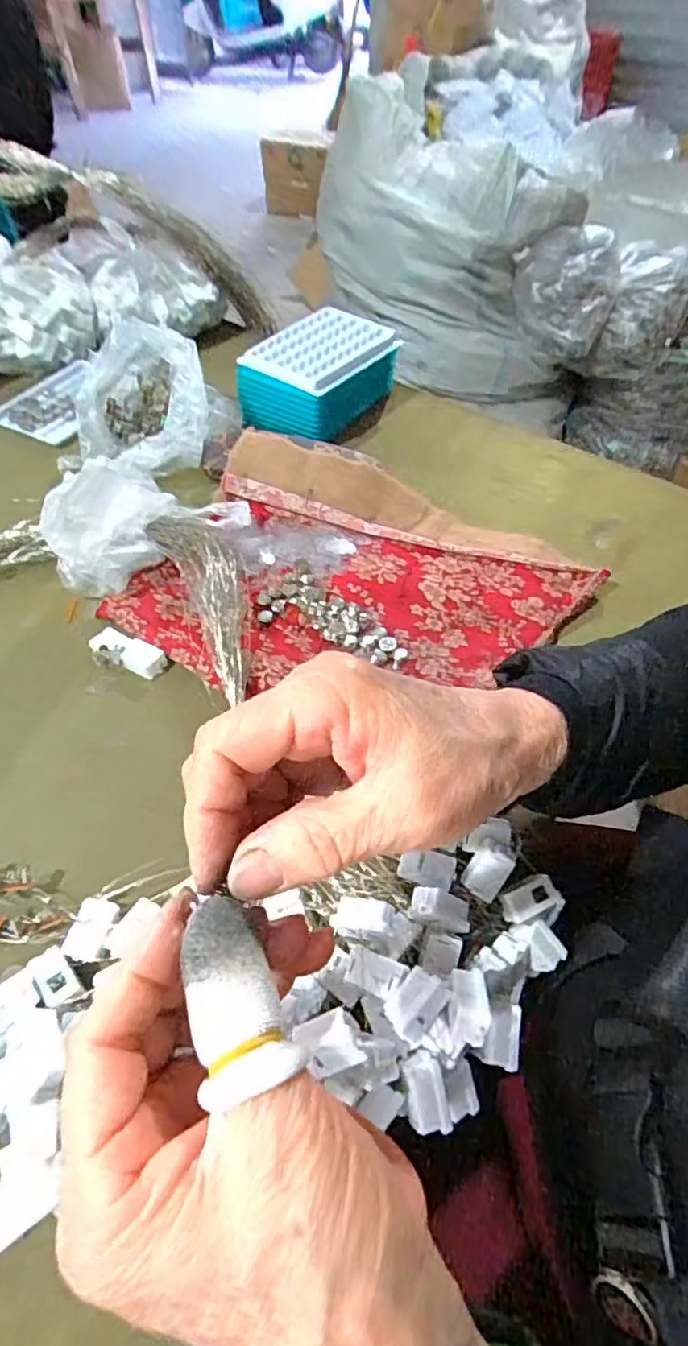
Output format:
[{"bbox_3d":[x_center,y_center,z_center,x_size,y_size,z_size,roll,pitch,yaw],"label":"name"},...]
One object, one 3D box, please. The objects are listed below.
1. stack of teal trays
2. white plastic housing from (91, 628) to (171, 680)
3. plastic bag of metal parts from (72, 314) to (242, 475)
[{"bbox_3d":[-0.019,-0.277,0.573,0.097,0.062,0.128,32,60,23],"label":"stack of teal trays"},{"bbox_3d":[-0.143,-0.013,0.405,0.054,0.009,0.022,21,56,17],"label":"white plastic housing"},{"bbox_3d":[-0.167,-0.229,0.518,0.129,0.071,0.122,6,53,6],"label":"plastic bag of metal parts"}]

